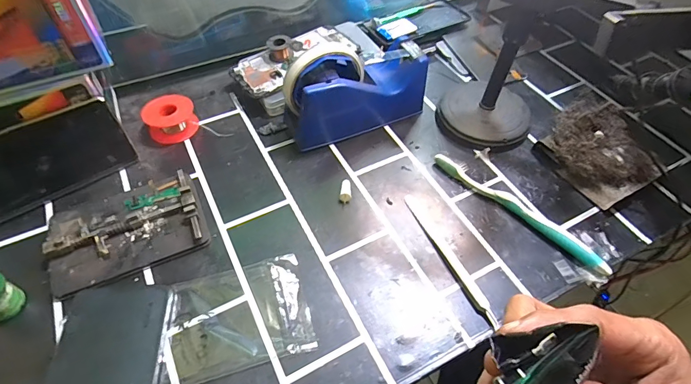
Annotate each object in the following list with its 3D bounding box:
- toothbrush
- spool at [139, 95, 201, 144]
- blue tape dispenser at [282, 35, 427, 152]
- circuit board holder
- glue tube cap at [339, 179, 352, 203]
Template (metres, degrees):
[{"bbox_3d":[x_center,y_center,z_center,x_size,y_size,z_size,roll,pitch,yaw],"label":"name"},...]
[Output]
[{"bbox_3d":[0.166,0.015,0.377,0.183,0.016,0.012,39,60,25],"label":"toothbrush"},{"bbox_3d":[-0.195,-0.082,0.431,0.052,0.029,0.044,-17,55,-14],"label":"spool"},{"bbox_3d":[0.011,-0.115,0.420,0.160,0.100,0.054,-22,56,-18],"label":"blue tape dispenser"},{"bbox_3d":[-0.199,0.031,0.351,0.128,0.020,0.092,-21,56,-17],"label":"circuit board holder"},{"bbox_3d":[0.000,-0.001,0.388,0.011,0.009,0.024,2,52,0],"label":"glue tube cap"}]

